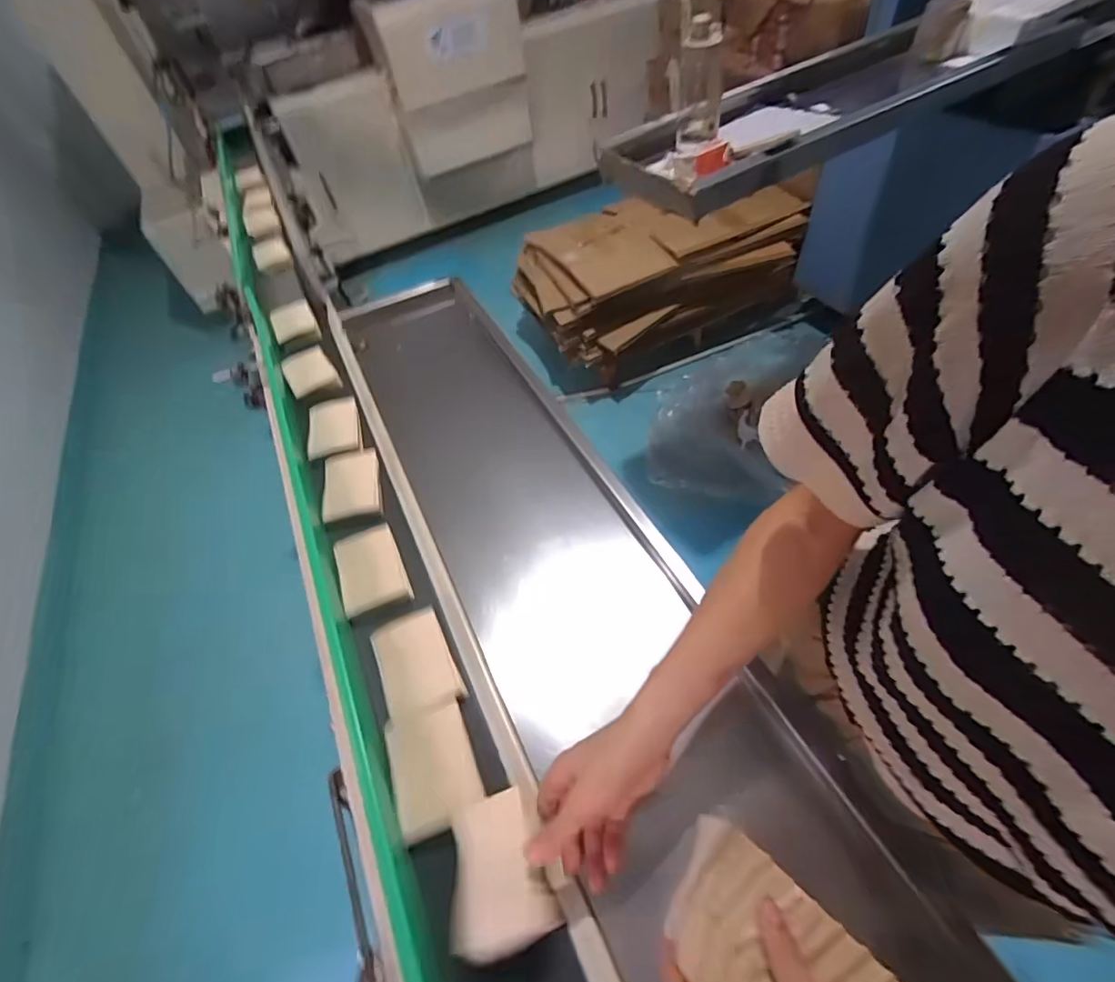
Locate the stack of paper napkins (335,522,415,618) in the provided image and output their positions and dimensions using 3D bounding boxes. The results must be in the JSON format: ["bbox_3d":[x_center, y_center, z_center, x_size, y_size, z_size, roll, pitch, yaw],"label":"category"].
[{"bbox_3d":[-0.226,0.091,0.615,0.072,0.025,0.105,-24,51,-14],"label":"stack of paper napkins"}]

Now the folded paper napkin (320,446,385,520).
[{"bbox_3d":[-0.284,-0.012,0.706,0.071,0.021,0.111,-14,49,-6],"label":"folded paper napkin"}]

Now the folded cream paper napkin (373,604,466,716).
[{"bbox_3d":[-0.149,0.176,0.536,0.074,0.018,0.101,-21,50,-11],"label":"folded cream paper napkin"}]

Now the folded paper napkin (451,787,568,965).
[{"bbox_3d":[-0.053,0.305,0.409,0.080,0.032,0.105,-22,50,-12],"label":"folded paper napkin"}]

